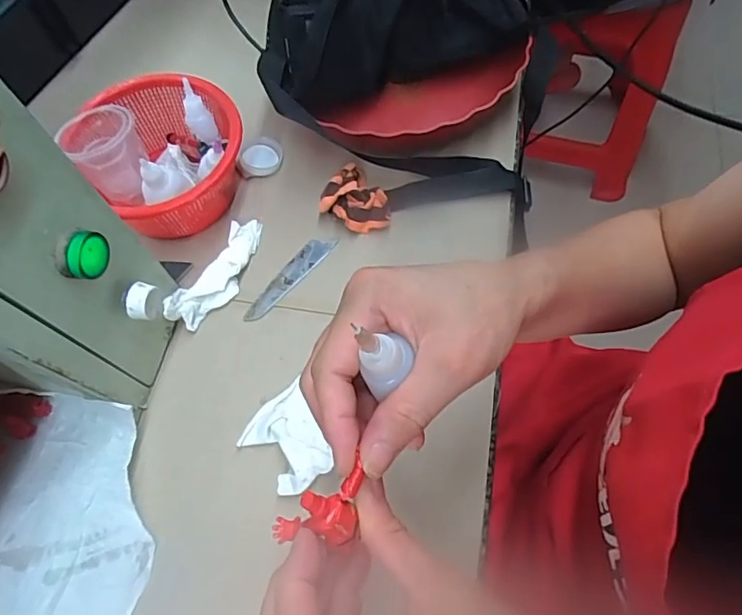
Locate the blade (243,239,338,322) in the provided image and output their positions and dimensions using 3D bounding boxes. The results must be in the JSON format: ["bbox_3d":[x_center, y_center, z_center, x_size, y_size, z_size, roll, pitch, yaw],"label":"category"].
[{"bbox_3d":[-0.071,-0.028,0.456,0.020,0.004,0.103,39,69,16],"label":"blade"}]

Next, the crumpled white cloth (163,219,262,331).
[{"bbox_3d":[-0.128,-0.033,0.448,0.034,0.027,0.114,23,66,10],"label":"crumpled white cloth"}]

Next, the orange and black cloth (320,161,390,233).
[{"bbox_3d":[-0.016,-0.097,0.473,0.057,0.033,0.058,-10,65,-6],"label":"orange and black cloth"}]

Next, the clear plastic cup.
[{"bbox_3d":[-0.227,-0.132,0.451,0.059,0.061,0.065,15,65,5],"label":"clear plastic cup"}]

